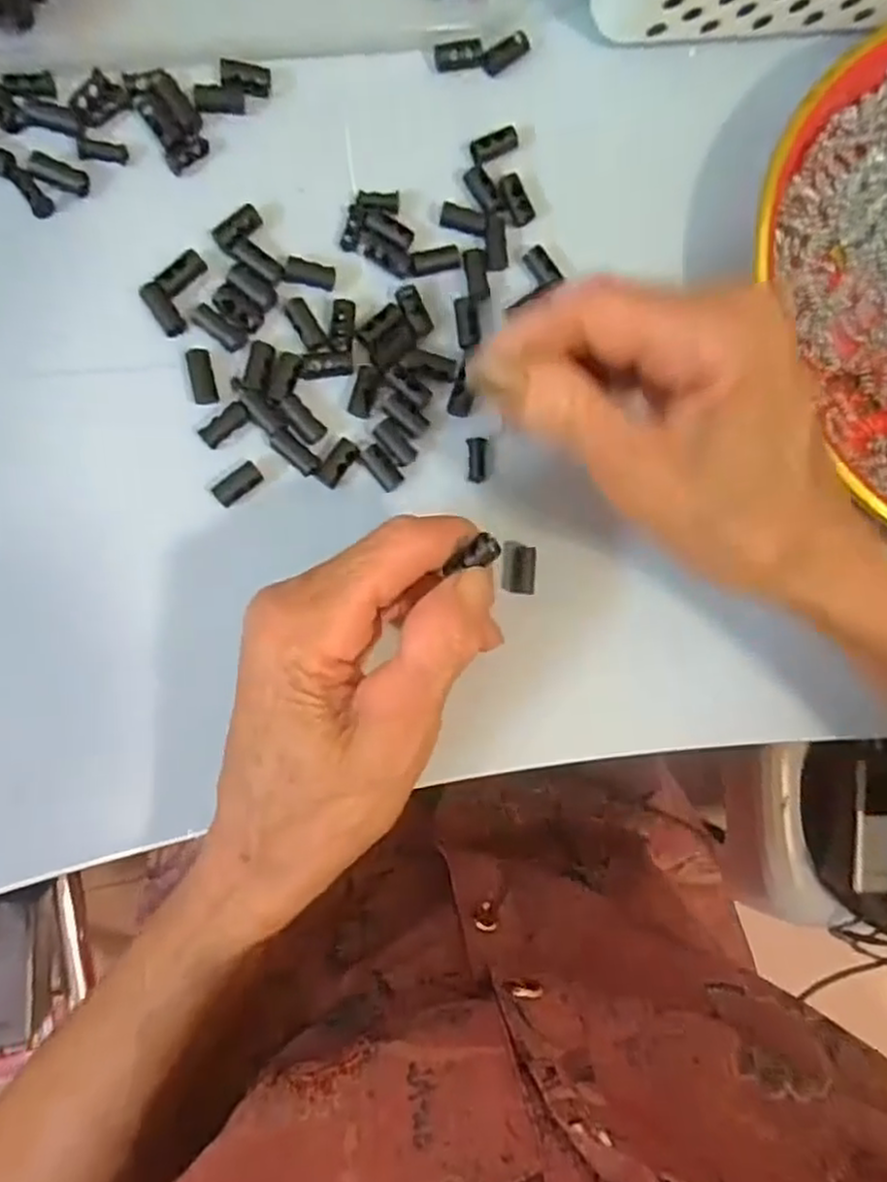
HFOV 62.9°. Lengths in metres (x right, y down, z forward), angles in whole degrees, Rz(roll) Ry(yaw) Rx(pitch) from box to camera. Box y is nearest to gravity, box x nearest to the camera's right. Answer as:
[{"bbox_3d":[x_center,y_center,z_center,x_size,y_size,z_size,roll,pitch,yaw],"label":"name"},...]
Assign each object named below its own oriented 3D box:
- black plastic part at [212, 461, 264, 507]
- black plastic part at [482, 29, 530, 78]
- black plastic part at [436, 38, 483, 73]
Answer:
[{"bbox_3d":[-0.073,-0.038,0.259,0.018,0.006,0.008,-40,95,-9],"label":"black plastic part"},{"bbox_3d":[0.025,-0.212,0.285,0.021,0.007,0.008,-37,92,-7],"label":"black plastic part"},{"bbox_3d":[0.006,-0.209,0.282,0.018,0.007,0.008,-7,89,-10],"label":"black plastic part"}]

